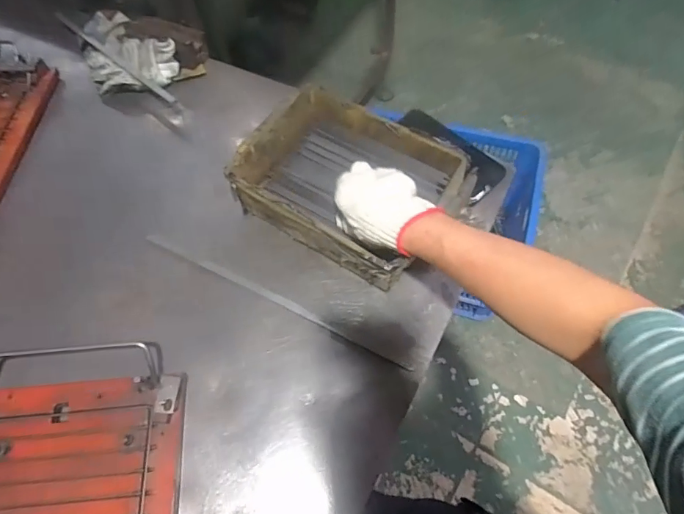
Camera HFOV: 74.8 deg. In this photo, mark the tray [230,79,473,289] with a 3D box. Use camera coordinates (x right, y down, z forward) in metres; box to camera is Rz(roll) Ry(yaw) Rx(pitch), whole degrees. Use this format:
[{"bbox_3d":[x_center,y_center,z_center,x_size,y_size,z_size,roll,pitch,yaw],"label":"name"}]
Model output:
[{"bbox_3d":[0.009,-0.089,0.545,0.253,0.075,0.180,32,67,16],"label":"tray"}]

